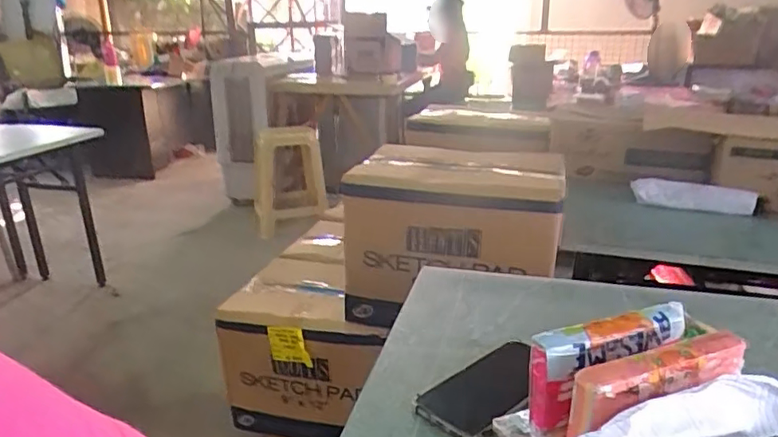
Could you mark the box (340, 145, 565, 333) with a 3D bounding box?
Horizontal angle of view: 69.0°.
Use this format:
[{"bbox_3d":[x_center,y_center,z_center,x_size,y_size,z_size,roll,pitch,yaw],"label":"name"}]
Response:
[{"bbox_3d":[0.154,0.039,1.354,0.464,0.326,0.317,4,21,13],"label":"box"}]

